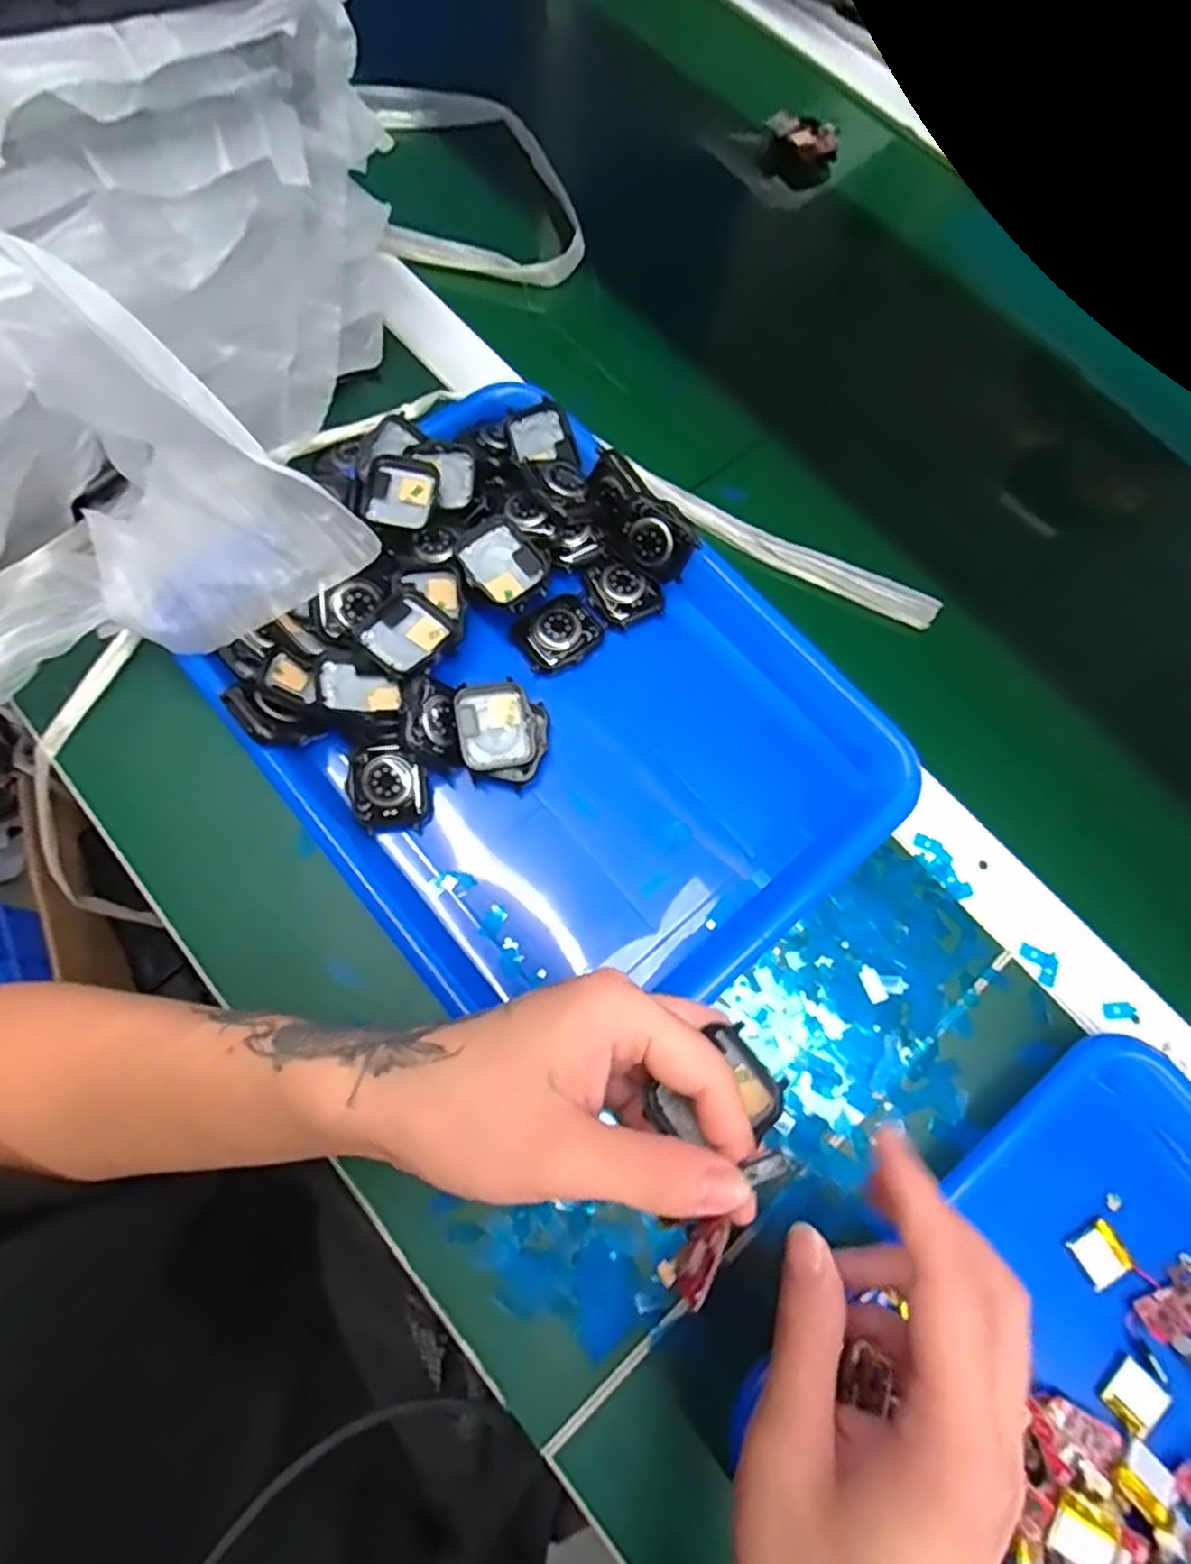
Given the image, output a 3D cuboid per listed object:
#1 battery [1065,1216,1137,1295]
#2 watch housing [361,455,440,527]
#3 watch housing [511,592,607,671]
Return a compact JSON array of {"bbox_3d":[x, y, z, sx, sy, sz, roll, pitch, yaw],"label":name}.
[{"bbox_3d":[0.221,0.206,0.309,0.022,0.004,0.021,-26,75,-10],"label":"battery"},{"bbox_3d":[-0.104,-0.155,0.382,0.036,0.013,0.043,5,72,-1],"label":"watch housing"},{"bbox_3d":[-0.020,-0.083,0.379,0.043,0.007,0.036,-34,76,-12],"label":"watch housing"}]

